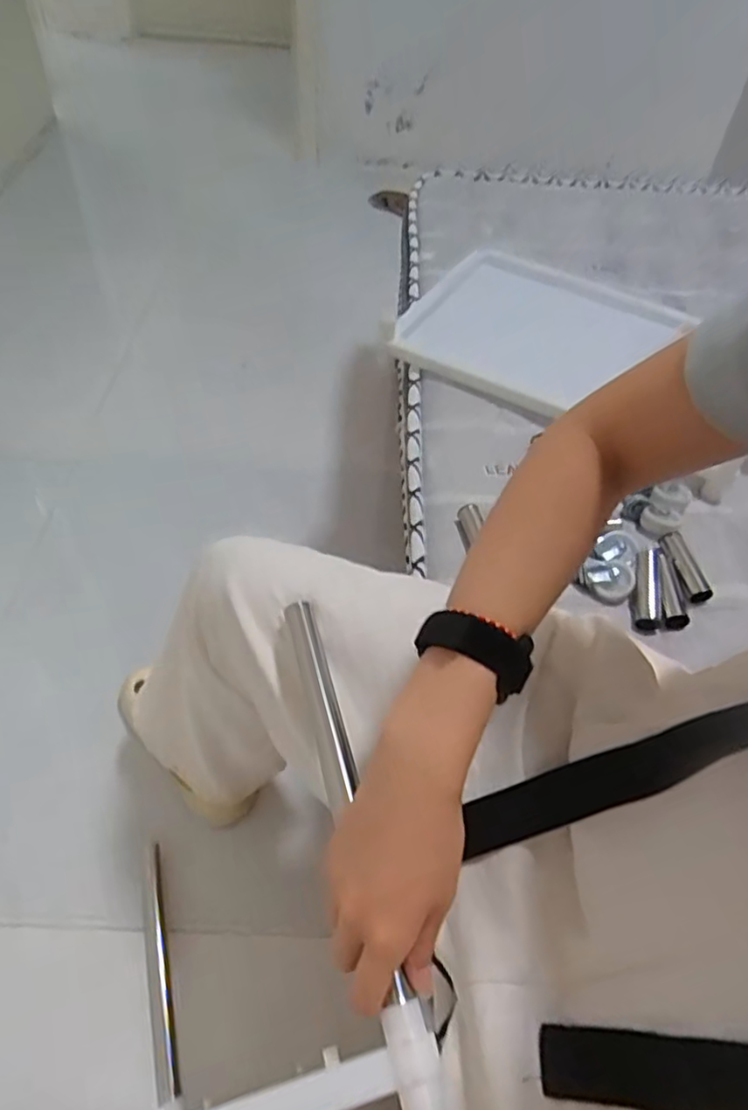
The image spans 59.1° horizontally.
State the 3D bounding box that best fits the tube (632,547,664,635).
[{"bbox_3d":[0.257,0.031,0.616,0.026,0.016,0.083,10,70,3],"label":"tube"}]

